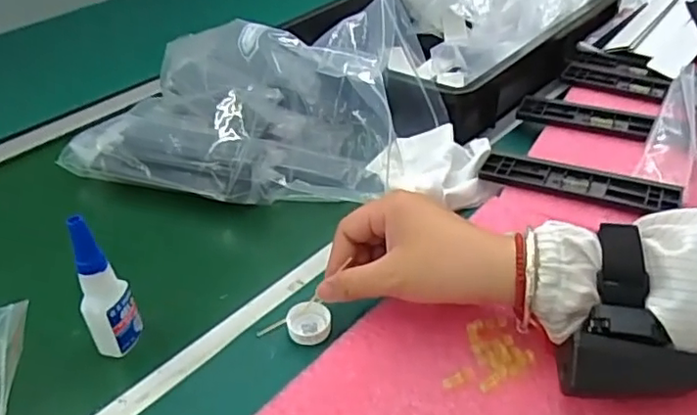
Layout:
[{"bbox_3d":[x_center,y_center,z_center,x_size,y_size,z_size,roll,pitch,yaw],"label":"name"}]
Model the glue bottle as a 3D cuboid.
[{"bbox_3d":[-0.168,0.059,0.425,0.016,0.119,0.034,17,40,23],"label":"glue bottle"}]

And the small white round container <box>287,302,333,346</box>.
[{"bbox_3d":[-0.028,0.082,0.438,0.031,0.015,0.031,-1,37,1],"label":"small white round container"}]

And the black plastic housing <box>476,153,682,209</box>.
[{"bbox_3d":[0.193,-0.022,0.526,0.156,0.012,0.037,15,40,21],"label":"black plastic housing"}]

